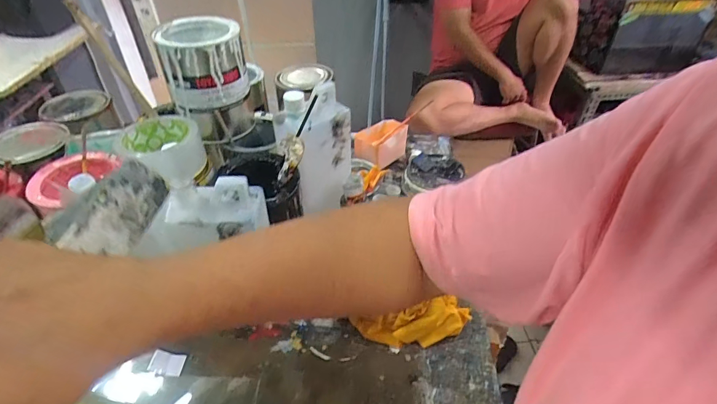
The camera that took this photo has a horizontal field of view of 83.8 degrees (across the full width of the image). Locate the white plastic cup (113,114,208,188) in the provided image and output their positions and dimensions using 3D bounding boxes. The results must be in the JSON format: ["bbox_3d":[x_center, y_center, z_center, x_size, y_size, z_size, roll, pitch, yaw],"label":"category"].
[{"bbox_3d":[-0.248,-0.063,0.514,0.093,0.062,0.081,-10,42,-12],"label":"white plastic cup"}]

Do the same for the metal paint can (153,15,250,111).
[{"bbox_3d":[-0.207,-0.189,0.539,0.101,0.087,0.104,0,41,0],"label":"metal paint can"}]

